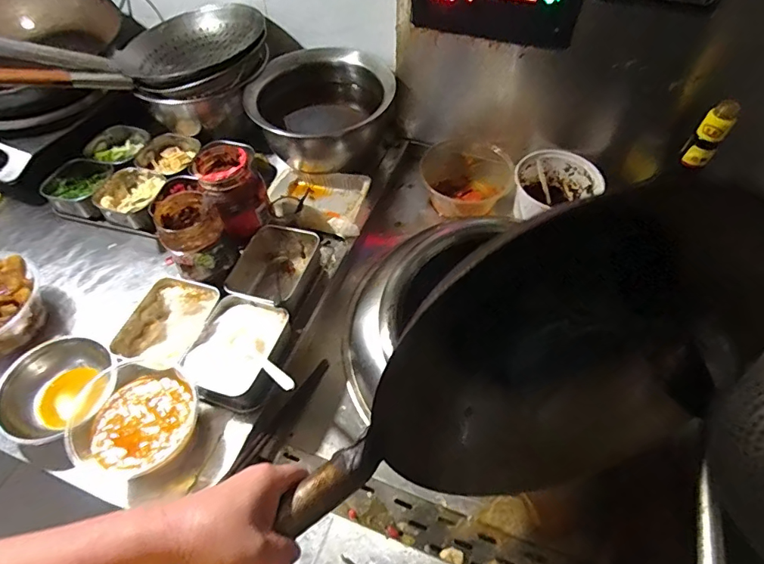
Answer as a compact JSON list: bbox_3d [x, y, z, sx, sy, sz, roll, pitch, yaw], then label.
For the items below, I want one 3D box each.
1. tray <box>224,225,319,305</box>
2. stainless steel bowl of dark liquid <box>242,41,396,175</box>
[{"bbox_3d":[-0.163,-0.011,0.716,0.101,0.072,0.140,14,56,11],"label":"tray"},{"bbox_3d":[-0.112,-0.316,0.862,0.243,0.129,0.215,-1,54,0],"label":"stainless steel bowl of dark liquid"}]

